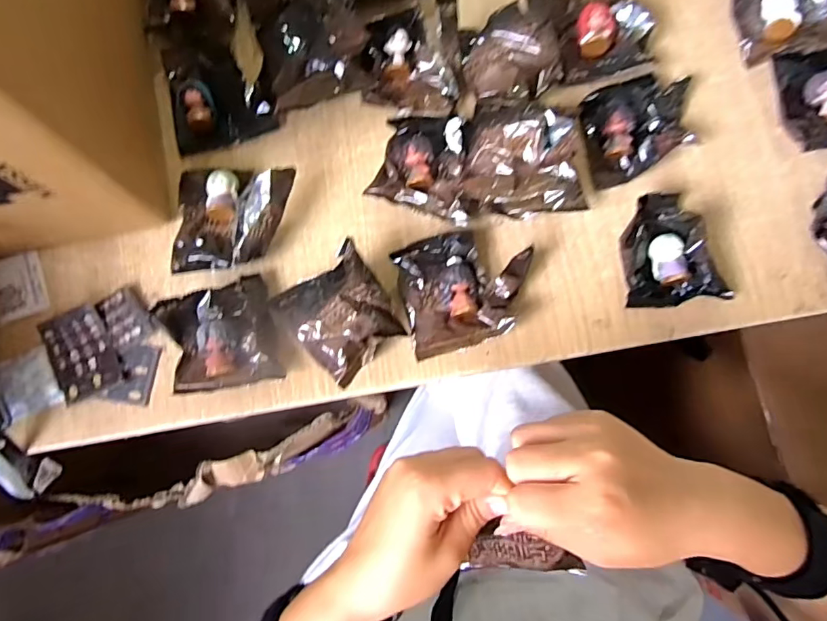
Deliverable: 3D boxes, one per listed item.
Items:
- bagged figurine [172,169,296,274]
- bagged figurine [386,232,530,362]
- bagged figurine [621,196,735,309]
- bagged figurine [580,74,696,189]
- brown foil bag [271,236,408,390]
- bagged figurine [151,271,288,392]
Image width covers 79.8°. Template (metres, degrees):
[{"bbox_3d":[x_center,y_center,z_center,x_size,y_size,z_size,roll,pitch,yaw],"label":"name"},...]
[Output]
[{"bbox_3d":[-0.137,-0.072,0.380,0.090,0.034,0.085,1,80,0],"label":"bagged figurine"},{"bbox_3d":[0.040,-0.017,0.377,0.096,0.025,0.085,-14,80,-3],"label":"bagged figurine"},{"bbox_3d":[0.199,-0.047,0.375,0.074,0.035,0.084,-3,80,-1],"label":"bagged figurine"},{"bbox_3d":[0.183,-0.150,0.397,0.088,0.024,0.080,-14,80,-3],"label":"bagged figurine"},{"bbox_3d":[-0.054,0.005,0.367,0.078,0.036,0.082,-35,82,-6],"label":"brown foil bag"},{"bbox_3d":[-0.144,0.019,0.367,0.079,0.032,0.080,-15,81,-3],"label":"bagged figurine"}]

